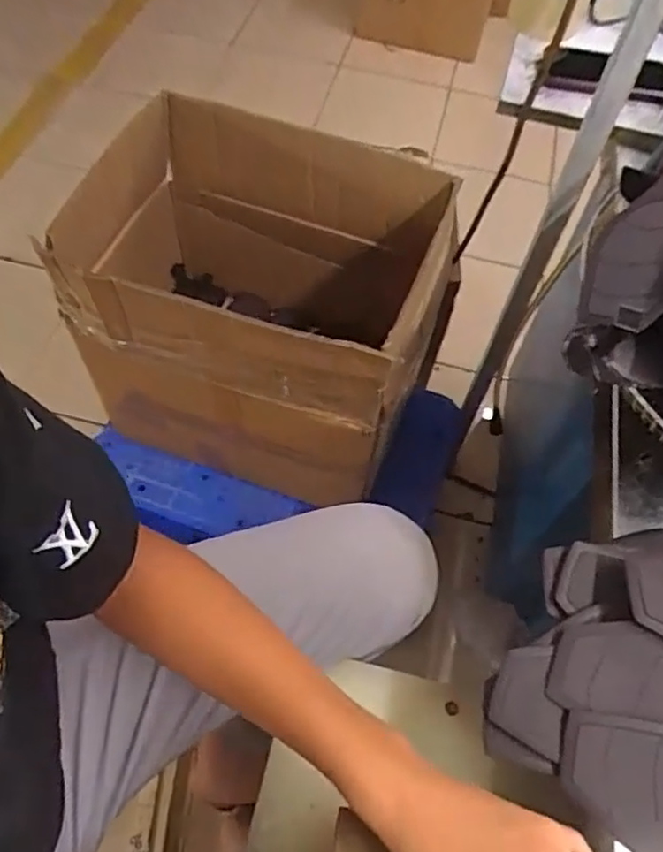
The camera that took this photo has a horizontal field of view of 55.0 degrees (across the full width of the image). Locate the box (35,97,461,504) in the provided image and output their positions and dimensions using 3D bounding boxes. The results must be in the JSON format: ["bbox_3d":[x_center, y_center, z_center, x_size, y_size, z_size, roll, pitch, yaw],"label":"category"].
[{"bbox_3d":[-0.129,-0.181,0.959,0.535,0.402,0.362,17,59,6],"label":"box"}]

